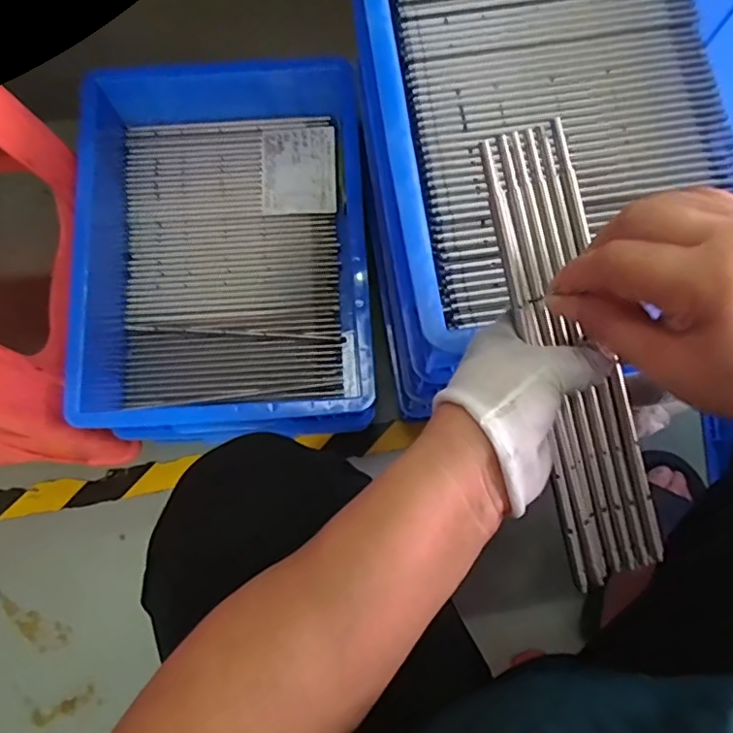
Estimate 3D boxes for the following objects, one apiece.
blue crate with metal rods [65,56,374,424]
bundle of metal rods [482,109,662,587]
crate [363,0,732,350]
[{"bbox_3d":[-0.158,-0.142,0.644,0.308,0.106,0.418,-3,76,-1],"label":"blue crate with metal rods"},{"bbox_3d":[0.113,-0.004,0.308,0.055,0.010,0.252,-17,95,-4],"label":"bundle of metal rods"},{"bbox_3d":[0.161,-0.216,0.432,0.305,0.097,0.389,-6,76,-1],"label":"crate"}]

